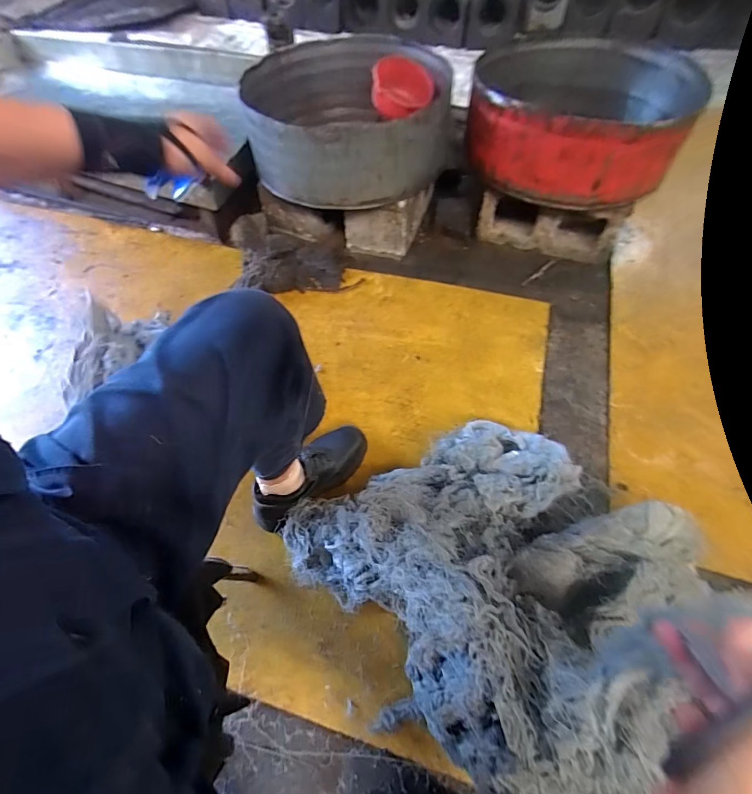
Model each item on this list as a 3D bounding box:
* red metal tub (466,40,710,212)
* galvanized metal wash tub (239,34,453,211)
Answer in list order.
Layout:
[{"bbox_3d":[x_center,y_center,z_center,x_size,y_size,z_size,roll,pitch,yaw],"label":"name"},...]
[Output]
[{"bbox_3d":[0.505,-0.702,1.050,0.485,0.188,0.473,0,56,1],"label":"red metal tub"},{"bbox_3d":[-0.078,-0.756,1.112,0.505,0.187,0.537,-8,56,-5],"label":"galvanized metal wash tub"}]

